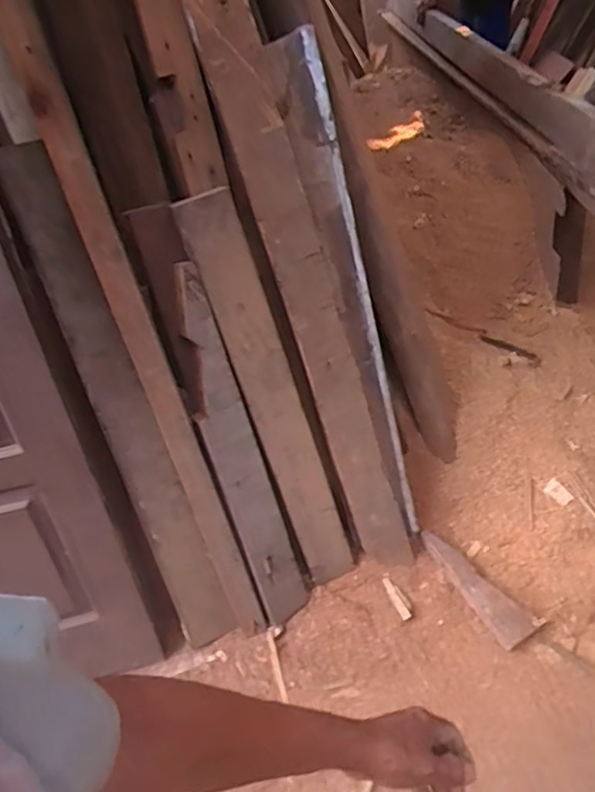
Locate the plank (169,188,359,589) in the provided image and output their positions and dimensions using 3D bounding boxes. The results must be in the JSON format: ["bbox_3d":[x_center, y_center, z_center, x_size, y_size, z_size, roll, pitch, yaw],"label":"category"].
[{"bbox_3d":[-0.049,0.040,1.261,0.138,0.934,0.049,-27,24,-18],"label":"plank"}]

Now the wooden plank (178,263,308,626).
[{"bbox_3d":[-0.128,0.138,1.246,0.110,0.841,0.027,-21,20,-13],"label":"wooden plank"}]

